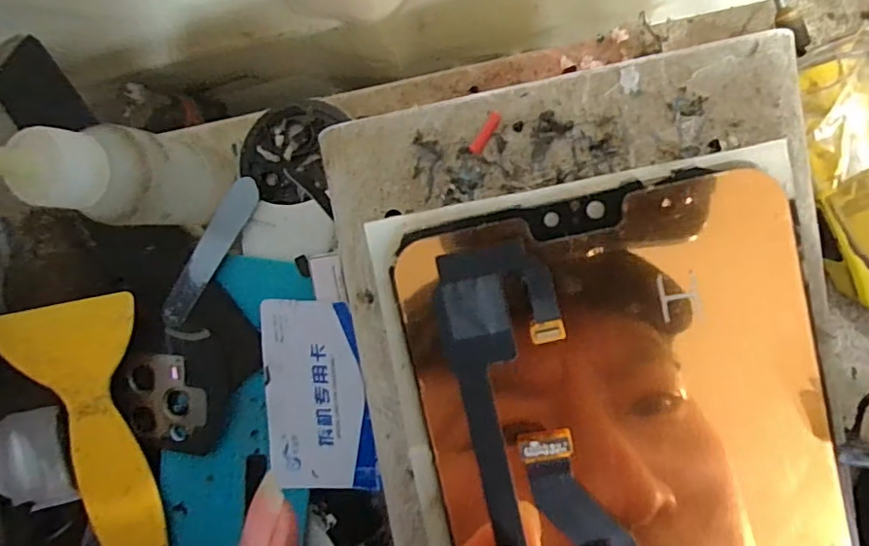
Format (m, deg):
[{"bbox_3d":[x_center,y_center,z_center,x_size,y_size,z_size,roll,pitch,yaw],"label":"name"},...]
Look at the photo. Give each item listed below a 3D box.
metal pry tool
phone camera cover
[{"bbox_3d":[-0.098,-0.009,0.240,0.014,0.004,0.072,33,96,10],"label":"metal pry tool"},{"bbox_3d":[-0.121,0.056,0.246,0.035,0.006,0.038,-7,93,8],"label":"phone camera cover"}]

